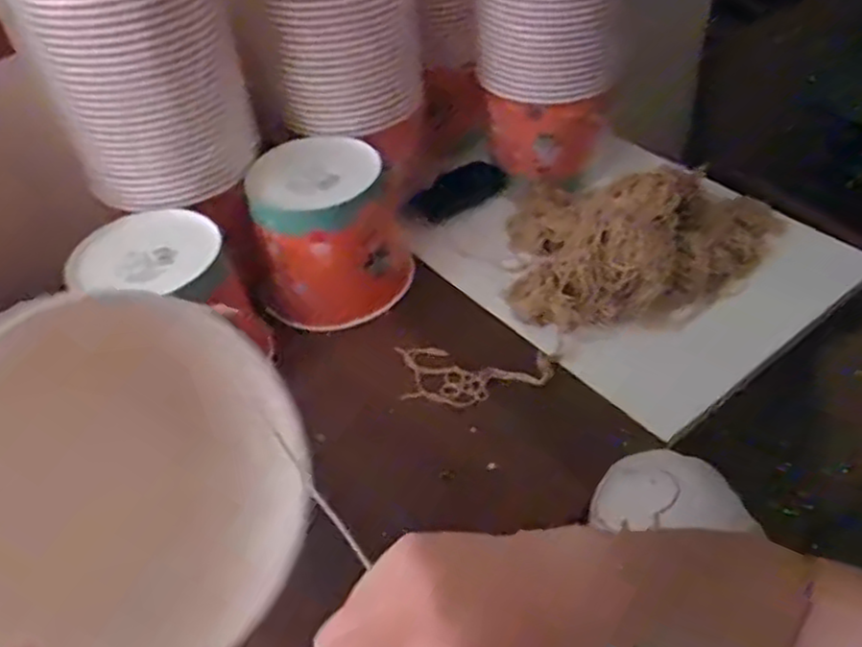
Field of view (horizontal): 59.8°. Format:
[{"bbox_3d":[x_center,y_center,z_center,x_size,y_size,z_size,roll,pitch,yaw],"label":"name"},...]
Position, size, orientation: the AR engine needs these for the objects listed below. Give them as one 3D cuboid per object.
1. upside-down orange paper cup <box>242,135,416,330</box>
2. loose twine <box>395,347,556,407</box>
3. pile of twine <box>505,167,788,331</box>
[{"bbox_3d":[-0.101,-0.093,0.751,0.151,0.131,0.133,-10,45,-4],"label":"upside-down orange paper cup"},{"bbox_3d":[0.038,0.046,0.693,0.145,0.006,0.069,6,46,12],"label":"loose twine"},{"bbox_3d":[0.230,-0.089,0.758,0.316,0.087,0.163,-10,45,-4],"label":"pile of twine"}]

